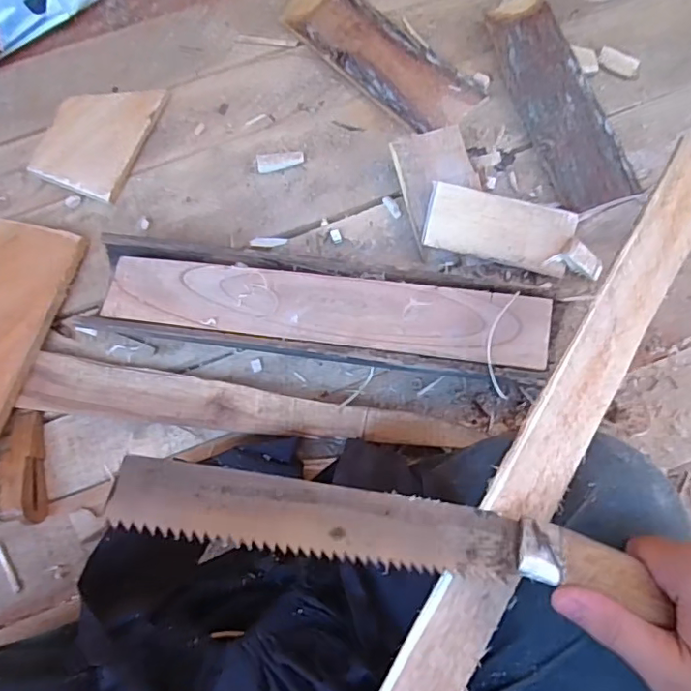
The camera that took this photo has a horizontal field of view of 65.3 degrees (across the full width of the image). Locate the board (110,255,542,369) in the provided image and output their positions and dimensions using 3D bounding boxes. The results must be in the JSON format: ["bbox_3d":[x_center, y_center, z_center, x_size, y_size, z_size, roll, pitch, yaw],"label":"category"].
[{"bbox_3d":[-0.021,-0.033,0.464,0.374,0.021,0.060,8,75,4],"label":"board"}]

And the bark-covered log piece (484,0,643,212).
[{"bbox_3d":[0.217,-0.253,0.559,0.071,0.033,0.249,-17,75,-3],"label":"bark-covered log piece"}]

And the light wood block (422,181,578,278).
[{"bbox_3d":[0.145,-0.110,0.511,0.137,0.010,0.058,13,95,-2],"label":"light wood block"}]

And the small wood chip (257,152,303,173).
[{"bbox_3d":[-0.067,-0.190,0.558,0.047,0.011,0.016,-7,75,0],"label":"small wood chip"}]

